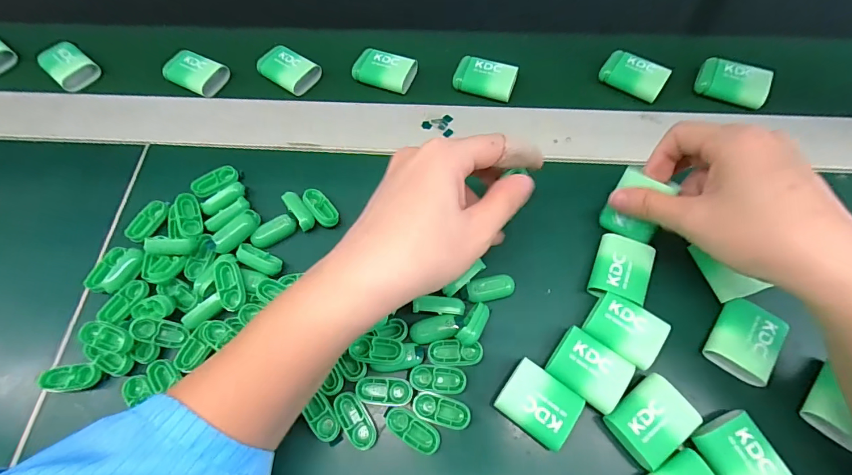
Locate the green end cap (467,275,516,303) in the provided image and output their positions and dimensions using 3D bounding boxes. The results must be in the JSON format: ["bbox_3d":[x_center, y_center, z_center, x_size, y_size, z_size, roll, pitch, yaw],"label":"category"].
[{"bbox_3d":[0.043,0.033,0.267,0.031,0.004,0.015,-8,65,-9],"label":"green end cap"}]

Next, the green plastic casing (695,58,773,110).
[{"bbox_3d":[0.254,-0.128,0.335,0.052,0.015,0.031,27,68,14],"label":"green plastic casing"}]

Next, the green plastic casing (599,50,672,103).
[{"bbox_3d":[0.176,-0.137,0.345,0.050,0.014,0.032,32,65,10],"label":"green plastic casing"}]

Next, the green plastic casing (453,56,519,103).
[{"bbox_3d":[0.051,-0.137,0.347,0.051,0.010,0.032,19,64,4],"label":"green plastic casing"}]

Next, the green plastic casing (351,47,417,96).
[{"bbox_3d":[-0.037,-0.148,0.357,0.051,0.012,0.035,27,65,8],"label":"green plastic casing"}]

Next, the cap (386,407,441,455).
[{"bbox_3d":[-0.007,0.114,0.240,0.034,0.008,0.015,32,65,11],"label":"cap"}]

